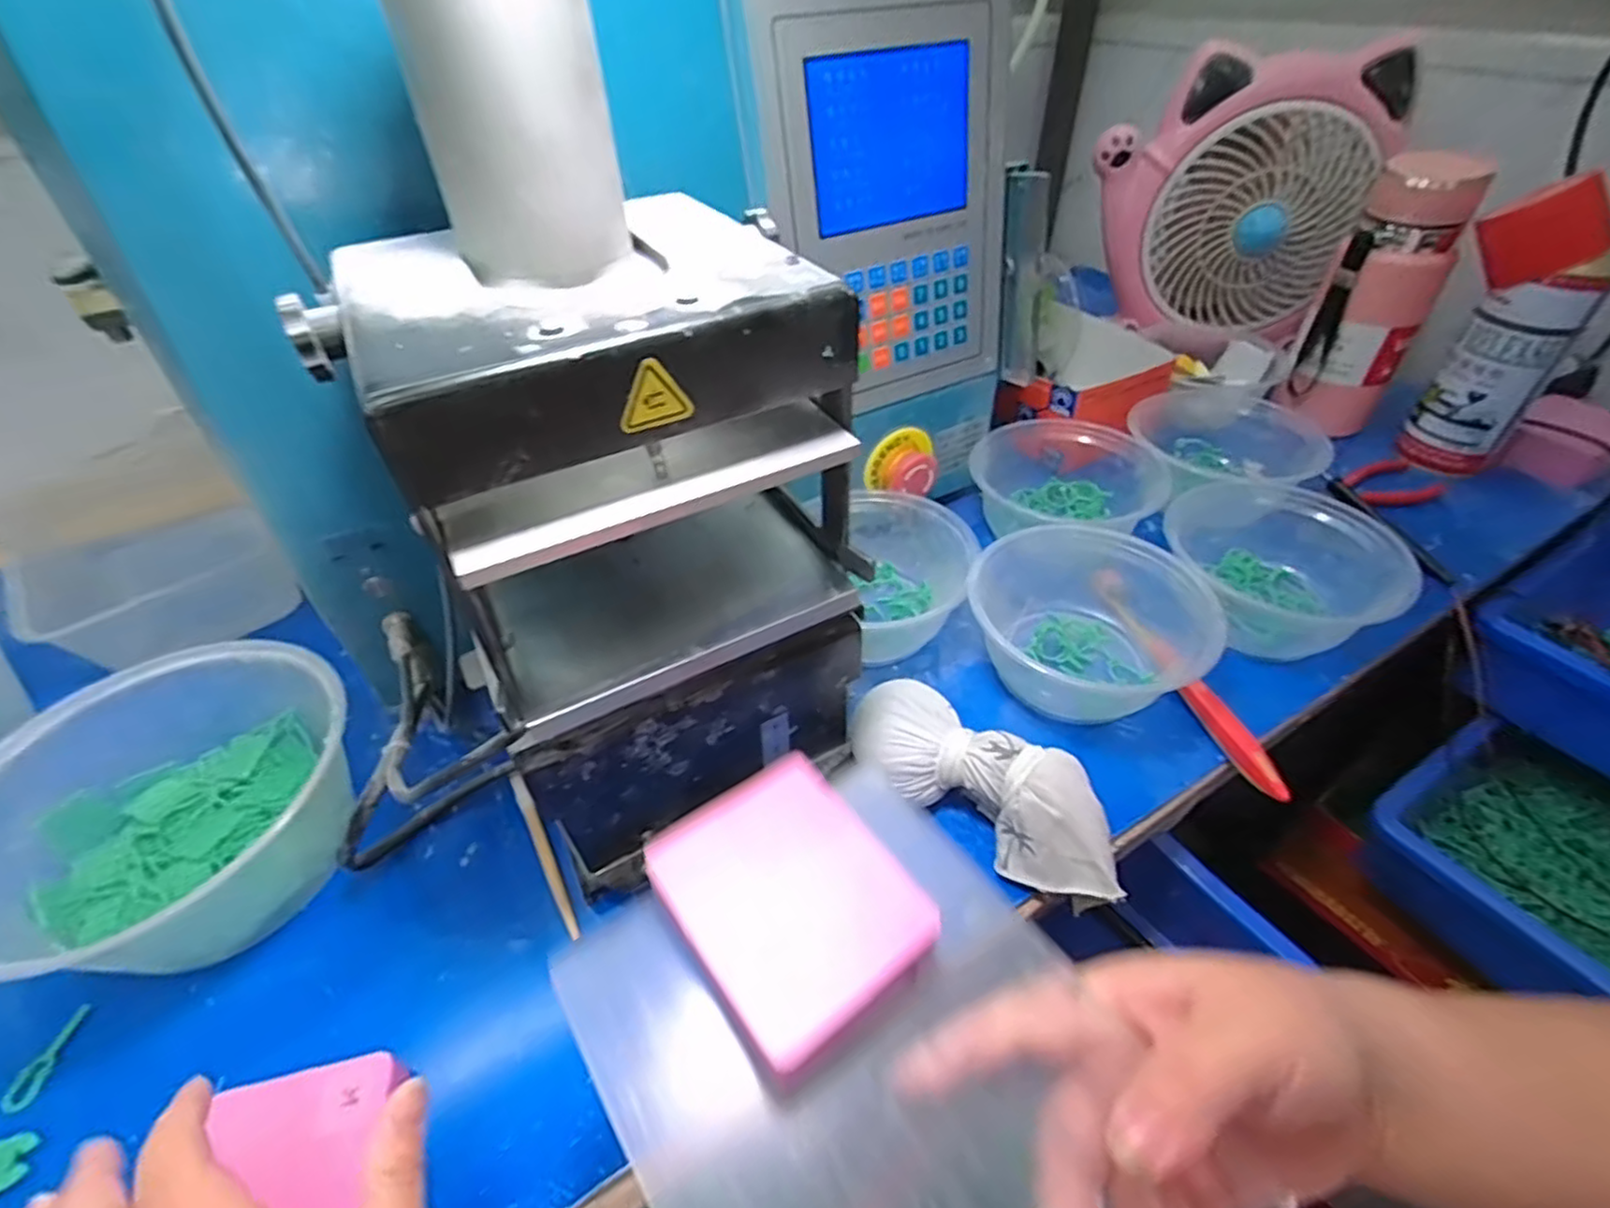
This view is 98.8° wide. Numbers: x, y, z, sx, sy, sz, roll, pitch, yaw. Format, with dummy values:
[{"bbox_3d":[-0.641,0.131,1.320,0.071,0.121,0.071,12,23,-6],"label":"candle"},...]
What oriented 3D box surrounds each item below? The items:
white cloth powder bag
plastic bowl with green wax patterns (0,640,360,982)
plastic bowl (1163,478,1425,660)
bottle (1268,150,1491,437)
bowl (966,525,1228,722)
[{"bbox_3d":[0.091,0.092,0.354,0.141,0.047,0.054,25,50,26],"label":"white cloth powder bag"},{"bbox_3d":[-0.312,0.103,0.346,0.146,0.075,0.167,25,50,26],"label":"plastic bowl with green wax patterns"},{"bbox_3d":[0.306,-0.019,0.446,0.130,0.060,0.136,-1,43,1],"label":"plastic bowl"},{"bbox_3d":[0.469,-0.250,0.569,0.075,0.202,0.071,27,51,27],"label":"bottle"},{"bbox_3d":[0.168,0.012,0.419,0.125,0.056,0.126,-1,43,1],"label":"bowl"}]

